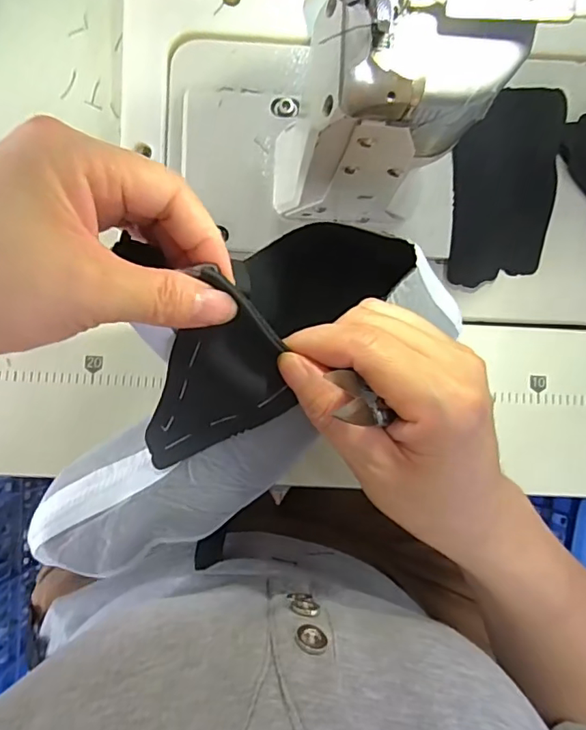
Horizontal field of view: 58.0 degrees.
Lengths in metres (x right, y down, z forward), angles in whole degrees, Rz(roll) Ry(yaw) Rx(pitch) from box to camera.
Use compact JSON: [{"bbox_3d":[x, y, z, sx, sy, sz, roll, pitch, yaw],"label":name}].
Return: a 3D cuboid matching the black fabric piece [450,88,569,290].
[{"bbox_3d":[0.140,-0.118,0.351,0.068,0.007,0.128,5,96,-8],"label":"black fabric piece"}]

